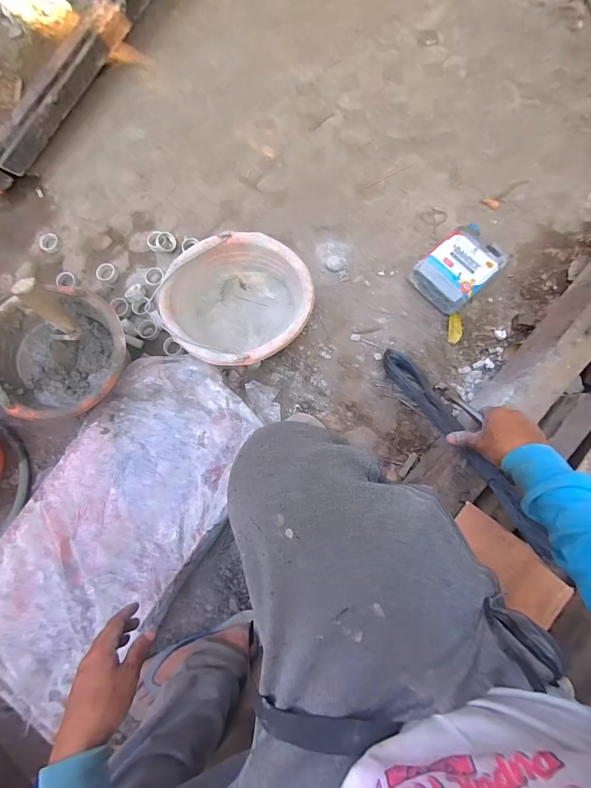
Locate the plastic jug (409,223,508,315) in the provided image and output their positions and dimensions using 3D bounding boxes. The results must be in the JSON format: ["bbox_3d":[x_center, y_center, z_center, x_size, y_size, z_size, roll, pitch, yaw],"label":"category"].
[{"bbox_3d":[0.335,-0.259,0.776,0.166,0.069,0.121,-43,82,-5],"label":"plastic jug"}]

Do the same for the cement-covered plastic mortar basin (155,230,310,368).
[{"bbox_3d":[-0.102,-0.160,0.721,0.243,0.137,0.238,0,81,2],"label":"cement-covered plastic mortar basin"}]

